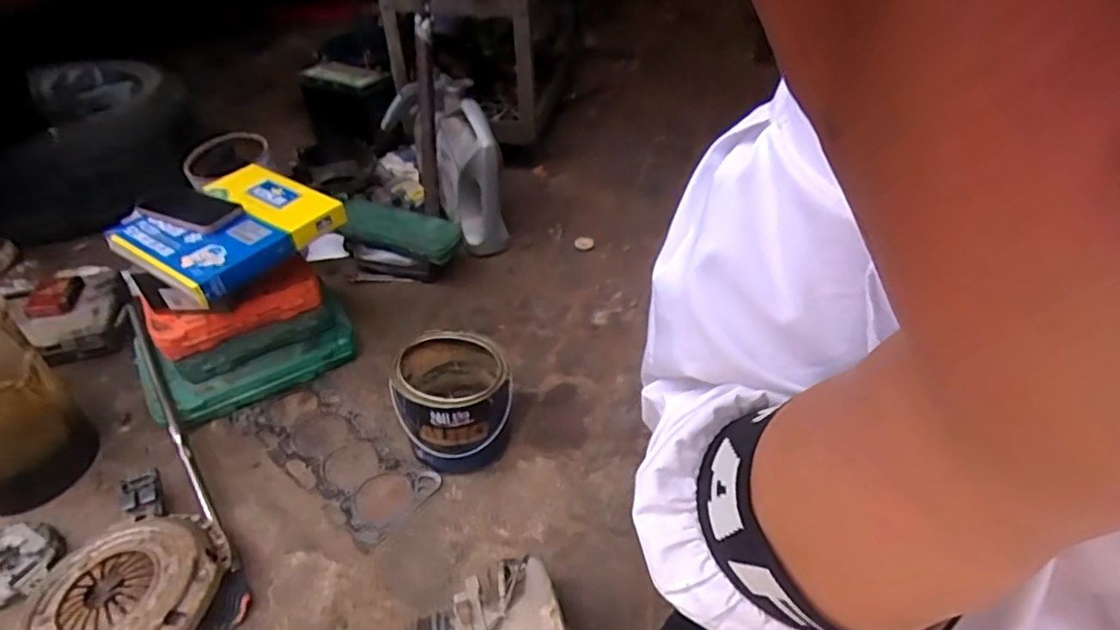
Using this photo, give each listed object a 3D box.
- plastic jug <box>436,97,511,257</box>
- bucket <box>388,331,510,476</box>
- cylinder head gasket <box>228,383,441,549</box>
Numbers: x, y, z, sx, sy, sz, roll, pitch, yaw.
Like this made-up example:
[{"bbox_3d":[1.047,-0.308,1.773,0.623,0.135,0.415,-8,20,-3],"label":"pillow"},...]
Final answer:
[{"bbox_3d":[-0.182,-0.283,1.205,0.099,0.269,0.153,-18,44,-18],"label":"plastic jug"},{"bbox_3d":[-0.154,0.123,0.861,0.147,0.142,0.155,0,41,0],"label":"bucket"},{"bbox_3d":[-0.336,0.203,0.882,0.332,0.010,0.128,30,52,25],"label":"cylinder head gasket"}]

